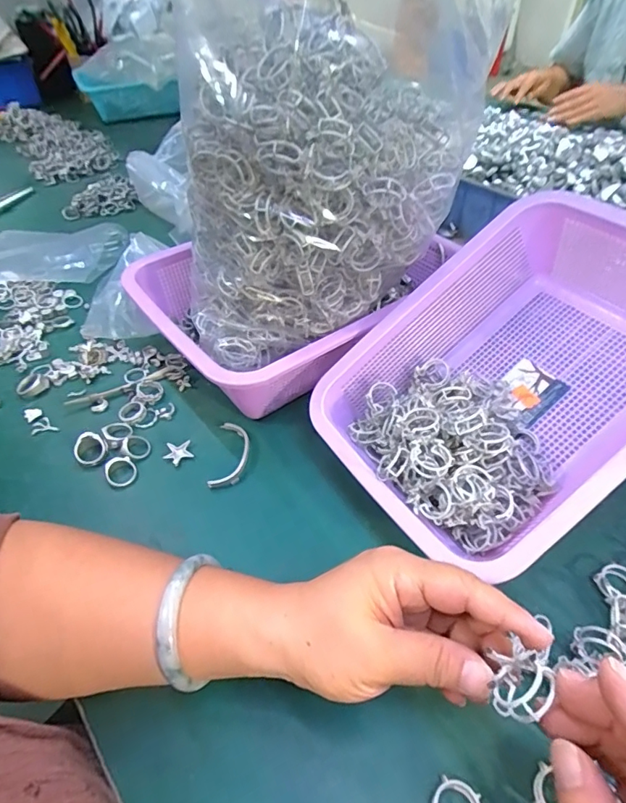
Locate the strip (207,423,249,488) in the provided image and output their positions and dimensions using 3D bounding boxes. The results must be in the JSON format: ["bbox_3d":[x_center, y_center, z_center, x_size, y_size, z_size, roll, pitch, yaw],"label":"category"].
[{"bbox_3d":[-0.068,0.044,0.390,0.026,0.009,0.065,1,47,2],"label":"strip"}]

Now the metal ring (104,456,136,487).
[{"bbox_3d":[-0.157,0.057,0.383,0.025,0.007,0.025,11,62,-21],"label":"metal ring"}]

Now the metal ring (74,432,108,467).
[{"bbox_3d":[-0.186,0.040,0.390,0.025,0.018,0.025,-1,47,1],"label":"metal ring"}]

